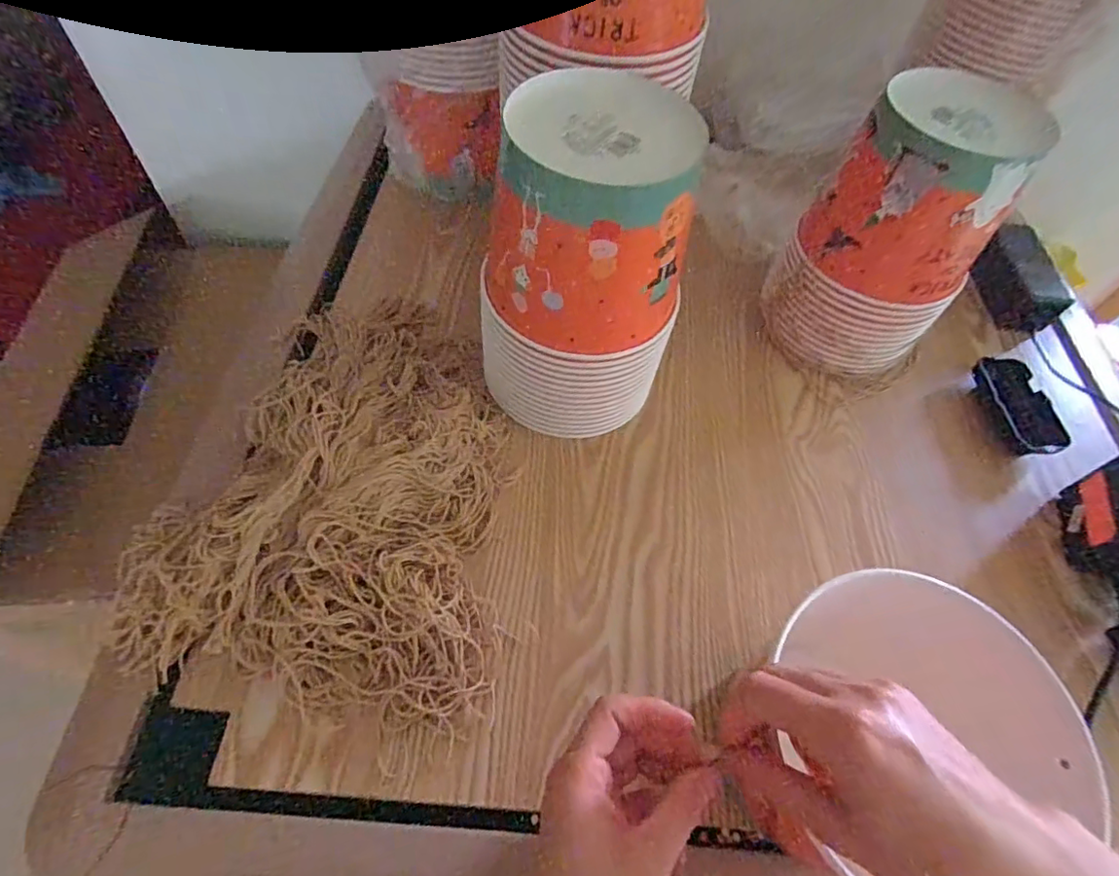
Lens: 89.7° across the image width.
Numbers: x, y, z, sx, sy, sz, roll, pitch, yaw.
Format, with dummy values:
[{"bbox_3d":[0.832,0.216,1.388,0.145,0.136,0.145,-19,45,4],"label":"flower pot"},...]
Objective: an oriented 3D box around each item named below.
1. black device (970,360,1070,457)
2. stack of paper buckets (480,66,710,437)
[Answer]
[{"bbox_3d":[0.442,-0.032,0.543,0.057,0.019,0.108,0,58,-4],"label":"black device"},{"bbox_3d":[0.019,-0.120,0.445,0.149,0.245,0.144,11,58,3],"label":"stack of paper buckets"}]

